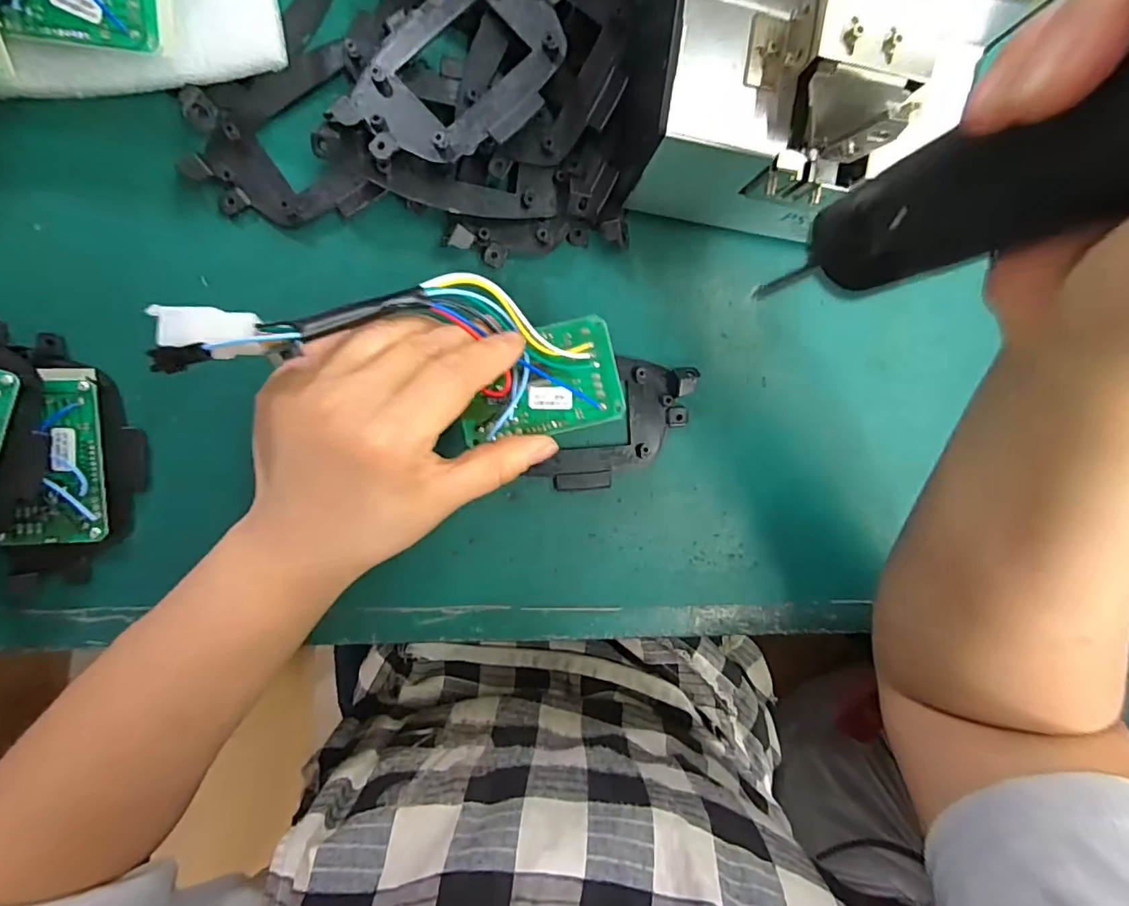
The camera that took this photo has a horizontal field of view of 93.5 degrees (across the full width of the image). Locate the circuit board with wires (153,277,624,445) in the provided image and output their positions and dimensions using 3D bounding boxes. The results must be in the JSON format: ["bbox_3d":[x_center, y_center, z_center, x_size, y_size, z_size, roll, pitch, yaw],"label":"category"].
[{"bbox_3d":[-0.058,-0.041,0.220,0.178,0.026,0.068,4,97,-27],"label":"circuit board with wires"}]

